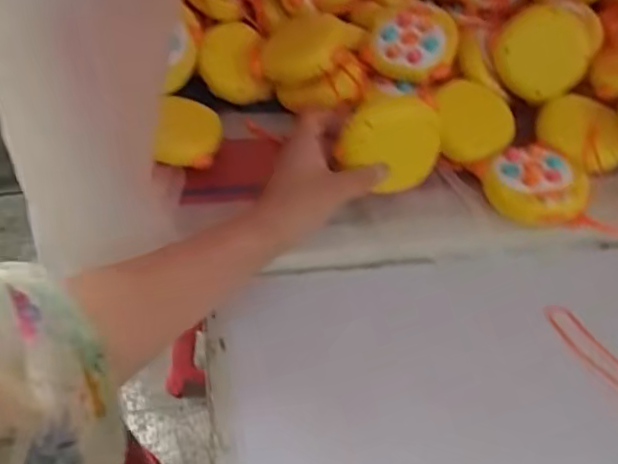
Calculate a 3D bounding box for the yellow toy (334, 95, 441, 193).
[{"bbox_3d":[0.070,-0.076,0.518,0.075,0.087,0.026,-41,39,6],"label":"yellow toy"}]

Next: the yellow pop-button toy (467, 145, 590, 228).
[{"bbox_3d":[0.197,-0.044,0.546,0.087,0.027,0.081,-2,49,-6],"label":"yellow pop-button toy"}]

